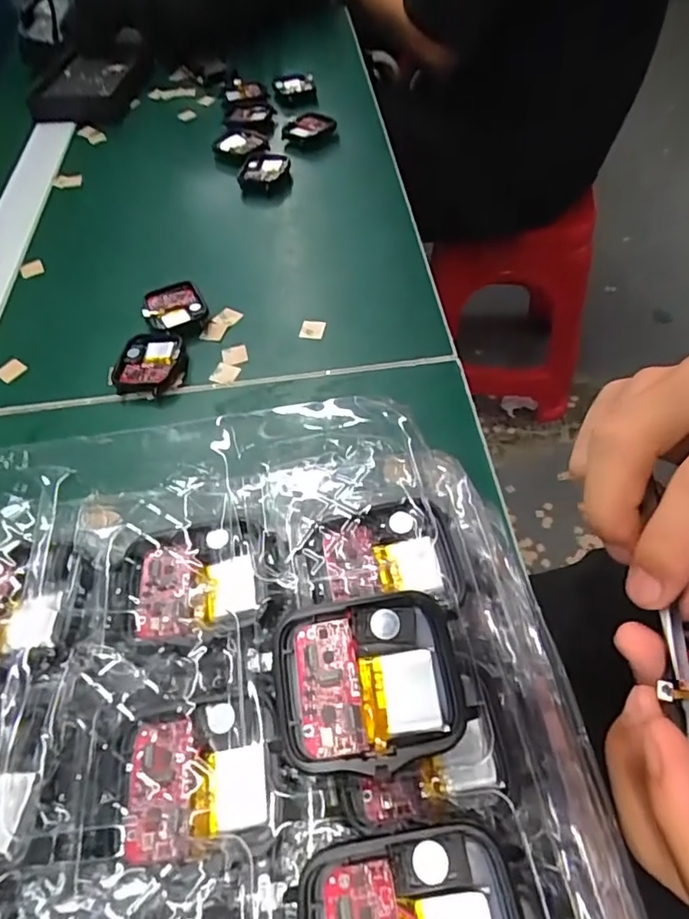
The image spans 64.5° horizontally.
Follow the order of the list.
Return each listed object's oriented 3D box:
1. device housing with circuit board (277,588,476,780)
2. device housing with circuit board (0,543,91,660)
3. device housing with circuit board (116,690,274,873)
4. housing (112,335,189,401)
[{"bbox_3d":[0.006,0.052,0.131,0.044,0.008,0.037,-8,55,0],"label":"device housing with circuit board"},{"bbox_3d":[-0.097,0.040,0.155,0.044,0.009,0.031,-7,55,0],"label":"device housing with circuit board"},{"bbox_3d":[-0.037,0.079,0.137,0.036,0.007,0.034,-12,55,-3],"label":"device housing with circuit board"},{"bbox_3d":[-0.118,-0.057,0.331,0.041,0.012,0.044,-2,55,4],"label":"housing"}]

